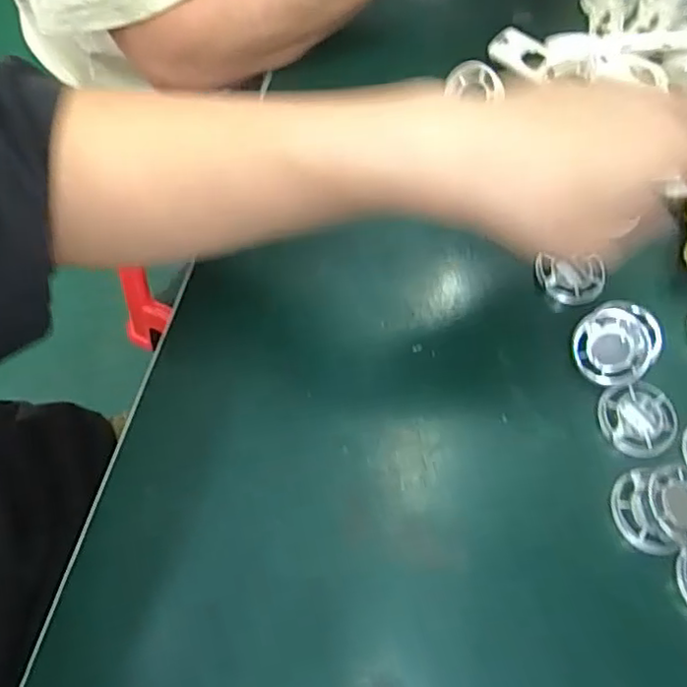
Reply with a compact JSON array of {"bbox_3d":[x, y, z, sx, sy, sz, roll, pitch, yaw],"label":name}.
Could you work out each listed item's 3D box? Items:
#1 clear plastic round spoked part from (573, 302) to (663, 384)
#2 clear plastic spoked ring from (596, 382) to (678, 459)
[{"bbox_3d":[0.149,0.000,0.347,0.040,0.013,0.047,44,99,10],"label":"clear plastic round spoked part"},{"bbox_3d":[0.156,0.039,0.333,0.038,0.005,0.037,1,64,-3],"label":"clear plastic spoked ring"}]

